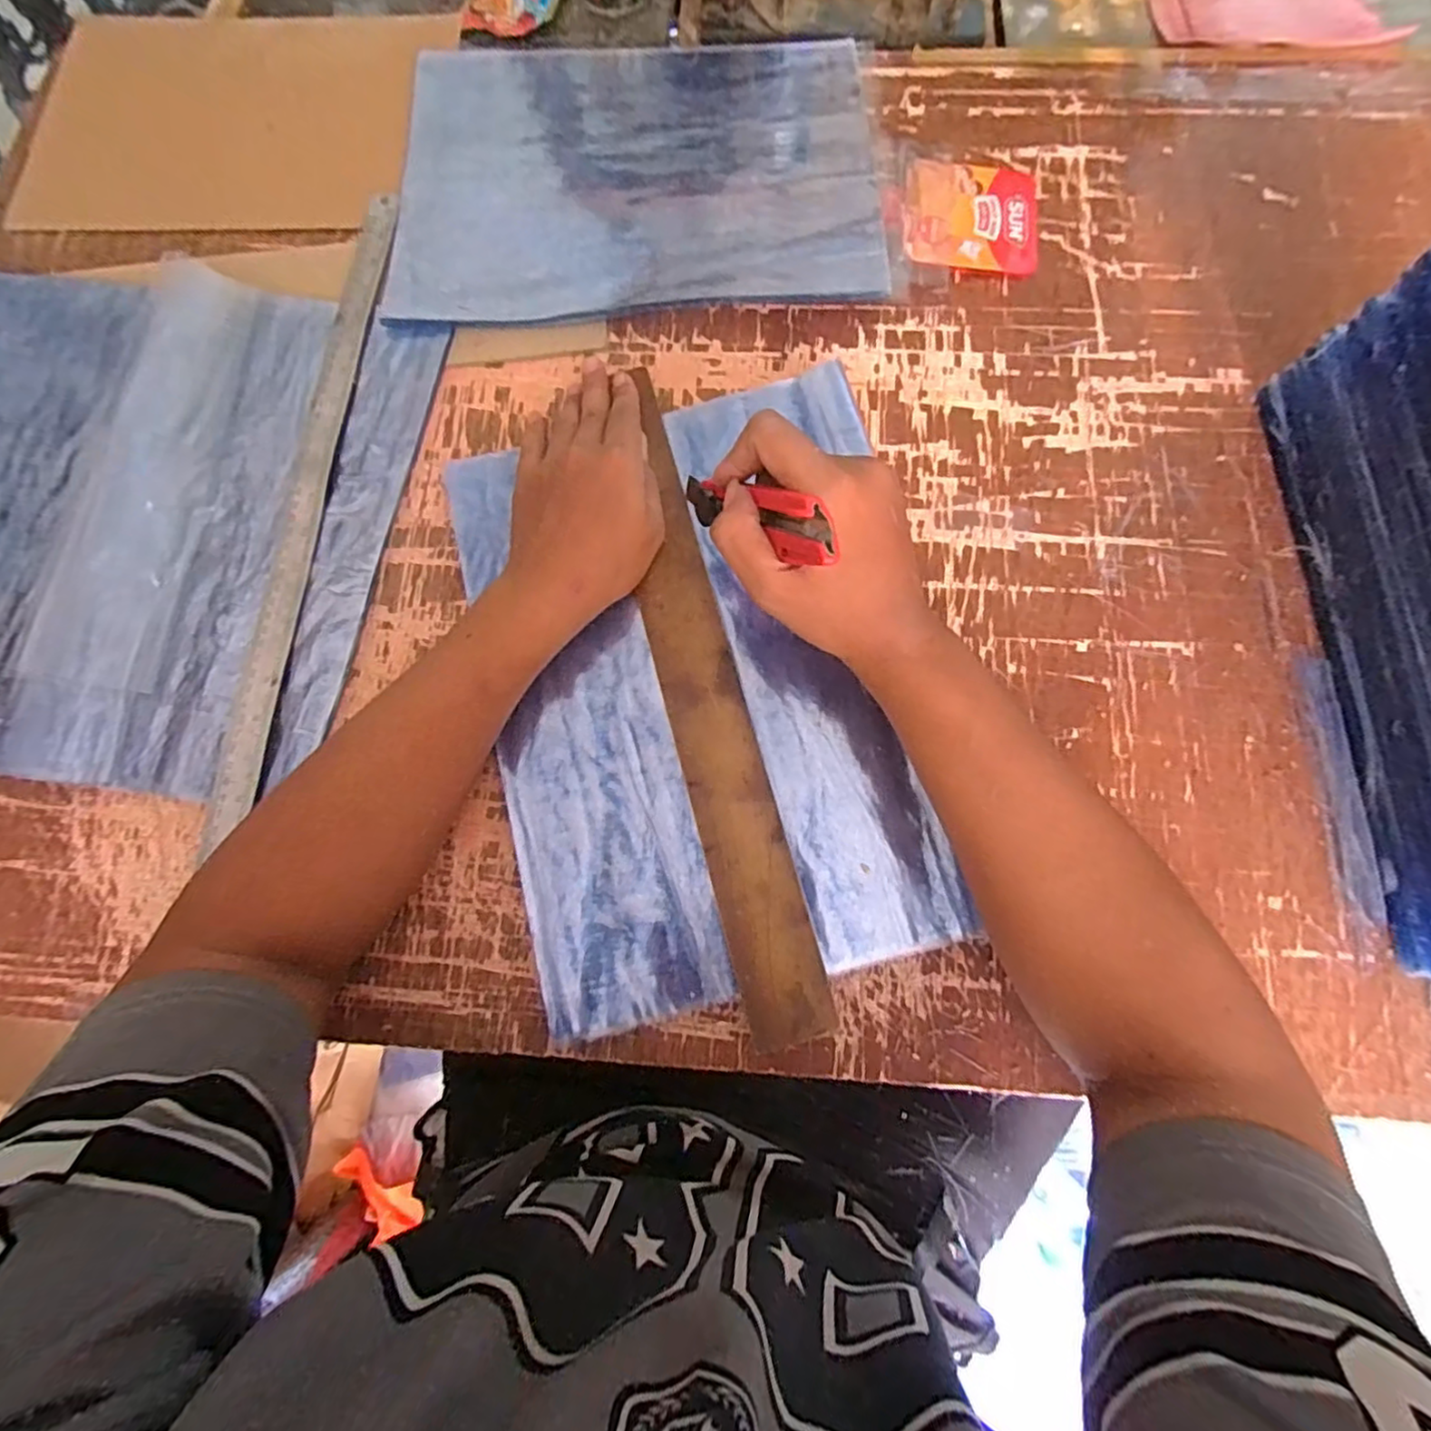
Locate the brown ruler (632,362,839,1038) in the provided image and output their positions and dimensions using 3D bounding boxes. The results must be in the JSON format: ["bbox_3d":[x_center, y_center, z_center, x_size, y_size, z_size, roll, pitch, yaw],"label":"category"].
[{"bbox_3d":[-0.007,-0.015,0.393,0.052,0.007,0.403,-15,77,1],"label":"brown ruler"}]

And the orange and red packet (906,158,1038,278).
[{"bbox_3d":[0.191,-0.373,0.479,0.097,0.009,0.096,8,76,3],"label":"orange and red packet"}]

